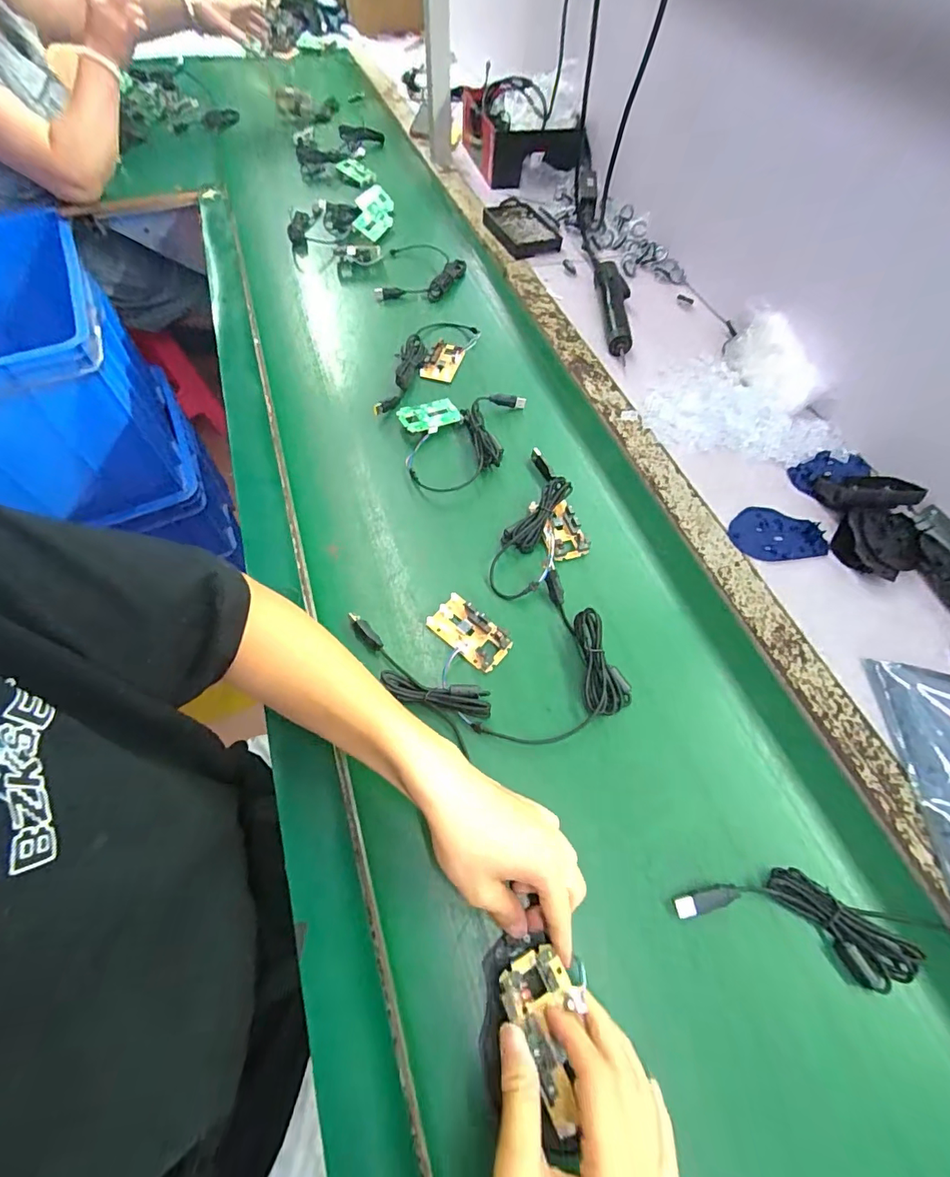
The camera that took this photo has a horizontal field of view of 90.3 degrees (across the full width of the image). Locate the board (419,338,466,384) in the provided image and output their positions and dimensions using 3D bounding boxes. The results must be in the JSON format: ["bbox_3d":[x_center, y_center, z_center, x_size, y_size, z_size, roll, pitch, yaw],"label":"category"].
[{"bbox_3d":[-0.045,-0.323,0.666,0.049,0.008,0.083,15,60,7],"label":"board"}]

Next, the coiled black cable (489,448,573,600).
[{"bbox_3d":[0.066,-0.077,0.521,0.054,0.022,0.199,16,60,8],"label":"coiled black cable"}]

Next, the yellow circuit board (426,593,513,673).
[{"bbox_3d":[-0.004,0.042,0.454,0.077,0.016,0.044,36,65,18],"label":"yellow circuit board"}]

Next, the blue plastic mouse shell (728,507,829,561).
[{"bbox_3d":[0.344,-0.063,0.542,0.111,0.010,0.068,-2,60,-3],"label":"blue plastic mouse shell"}]

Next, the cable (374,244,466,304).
[{"bbox_3d":[-0.085,-0.531,0.781,0.134,0.026,0.167,6,60,2],"label":"cable"}]

